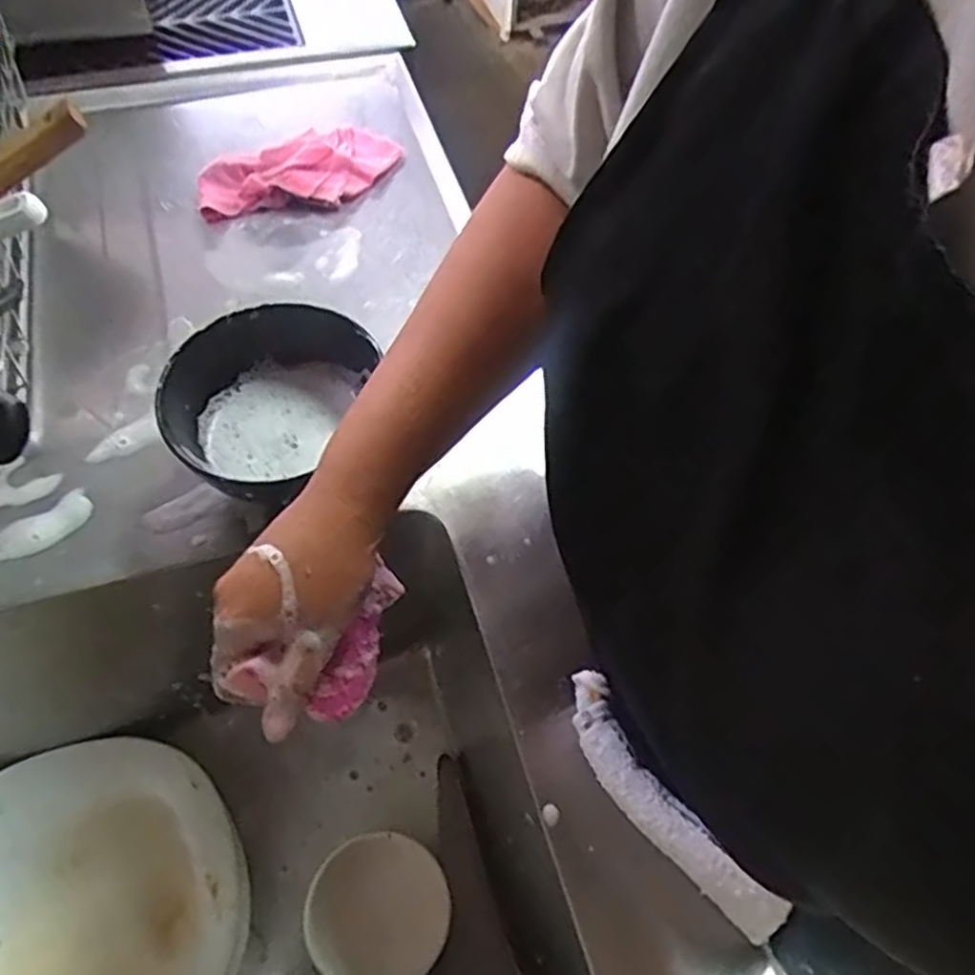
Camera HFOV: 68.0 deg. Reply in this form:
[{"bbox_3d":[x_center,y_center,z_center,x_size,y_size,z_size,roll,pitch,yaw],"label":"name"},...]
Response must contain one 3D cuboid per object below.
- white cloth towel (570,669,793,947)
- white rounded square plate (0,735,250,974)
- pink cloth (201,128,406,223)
[{"bbox_3d":[0.086,0.157,0.357,0.030,0.029,0.143,-31,65,-19],"label":"white cloth towel"},{"bbox_3d":[-0.348,0.354,0.602,0.267,0.029,0.255,-25,63,-15],"label":"white rounded square plate"},{"bbox_3d":[-0.171,-0.292,0.665,0.190,0.027,0.083,-31,65,-18],"label":"pink cloth"}]

